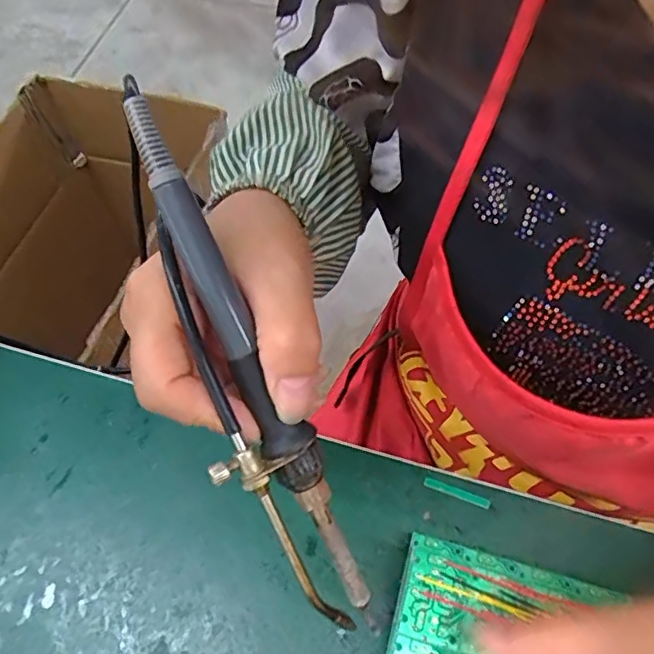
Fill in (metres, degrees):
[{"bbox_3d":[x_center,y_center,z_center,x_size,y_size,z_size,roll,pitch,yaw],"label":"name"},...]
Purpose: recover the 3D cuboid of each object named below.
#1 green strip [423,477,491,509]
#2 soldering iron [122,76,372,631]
[{"bbox_3d":[0.070,0.089,0.310,0.036,0.004,0.005,18,63,13],"label":"green strip"},{"bbox_3d":[-0.033,0.017,0.206,0.033,0.015,0.205,-23,95,-9],"label":"soldering iron"}]

